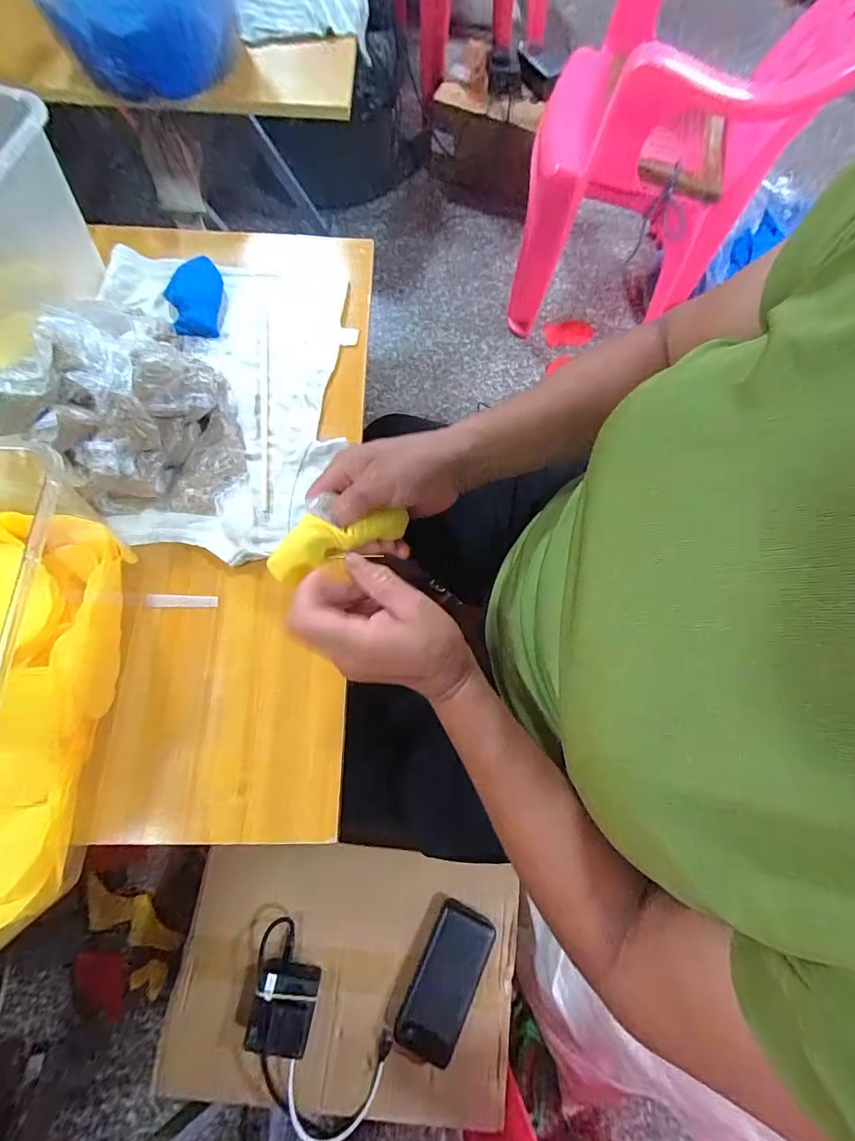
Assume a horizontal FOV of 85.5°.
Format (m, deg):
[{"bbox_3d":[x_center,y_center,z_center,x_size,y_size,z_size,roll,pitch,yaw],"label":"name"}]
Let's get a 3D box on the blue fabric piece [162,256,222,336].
[{"bbox_3d":[-0.237,-0.277,0.469,0.053,0.011,0.092,-11,74,-6],"label":"blue fabric piece"}]

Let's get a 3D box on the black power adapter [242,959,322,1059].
[{"bbox_3d":[-0.176,0.533,0.564,0.074,0.036,0.087,10,73,0],"label":"black power adapter"}]

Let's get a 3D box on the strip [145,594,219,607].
[{"bbox_3d":[-0.208,0.026,0.392,0.057,0.006,0.012,1,73,-3],"label":"strip"}]

